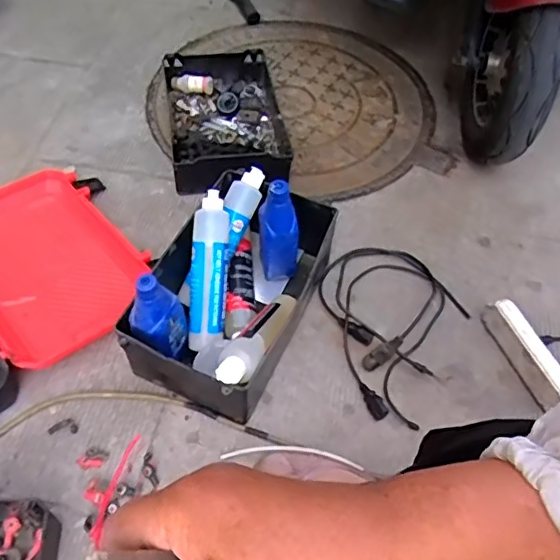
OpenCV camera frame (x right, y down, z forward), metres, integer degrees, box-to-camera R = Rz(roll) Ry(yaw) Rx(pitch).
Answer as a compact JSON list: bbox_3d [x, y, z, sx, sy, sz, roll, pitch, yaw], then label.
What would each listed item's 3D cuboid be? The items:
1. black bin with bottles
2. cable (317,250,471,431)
[{"bbox_3d":[-0.067,0.007,0.818,0.194,0.168,0.320,21,58,13],"label":"black bin with bottles"},{"bbox_3d":[0.154,0.059,0.874,0.230,0.042,0.285,27,59,16],"label":"cable"}]

